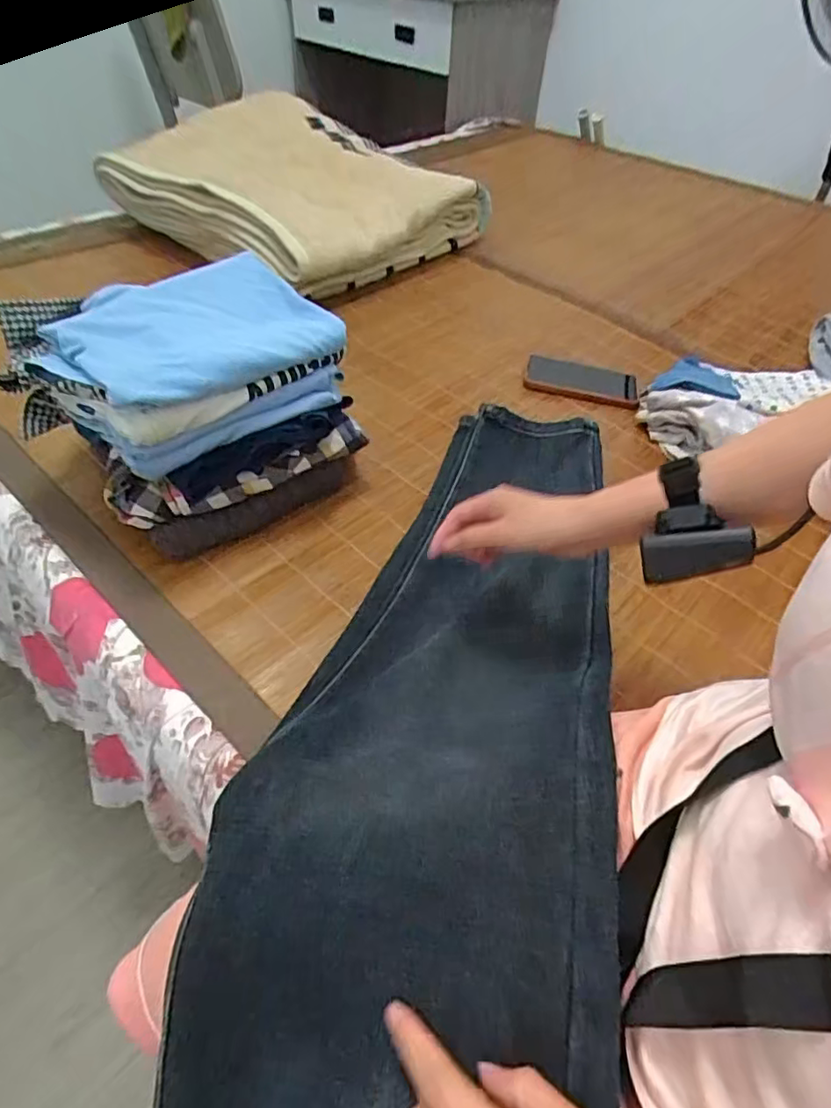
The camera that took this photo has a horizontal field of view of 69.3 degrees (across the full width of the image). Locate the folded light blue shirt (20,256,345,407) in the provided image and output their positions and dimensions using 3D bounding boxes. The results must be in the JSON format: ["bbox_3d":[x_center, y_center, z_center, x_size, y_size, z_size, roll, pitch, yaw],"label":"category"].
[{"bbox_3d":[-0.222,-0.222,0.579,0.238,0.035,0.204,-34,58,-30],"label":"folded light blue shirt"}]

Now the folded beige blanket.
[{"bbox_3d":[-0.190,-0.666,1.095,0.492,0.178,0.487,31,53,22],"label":"folded beige blanket"}]

